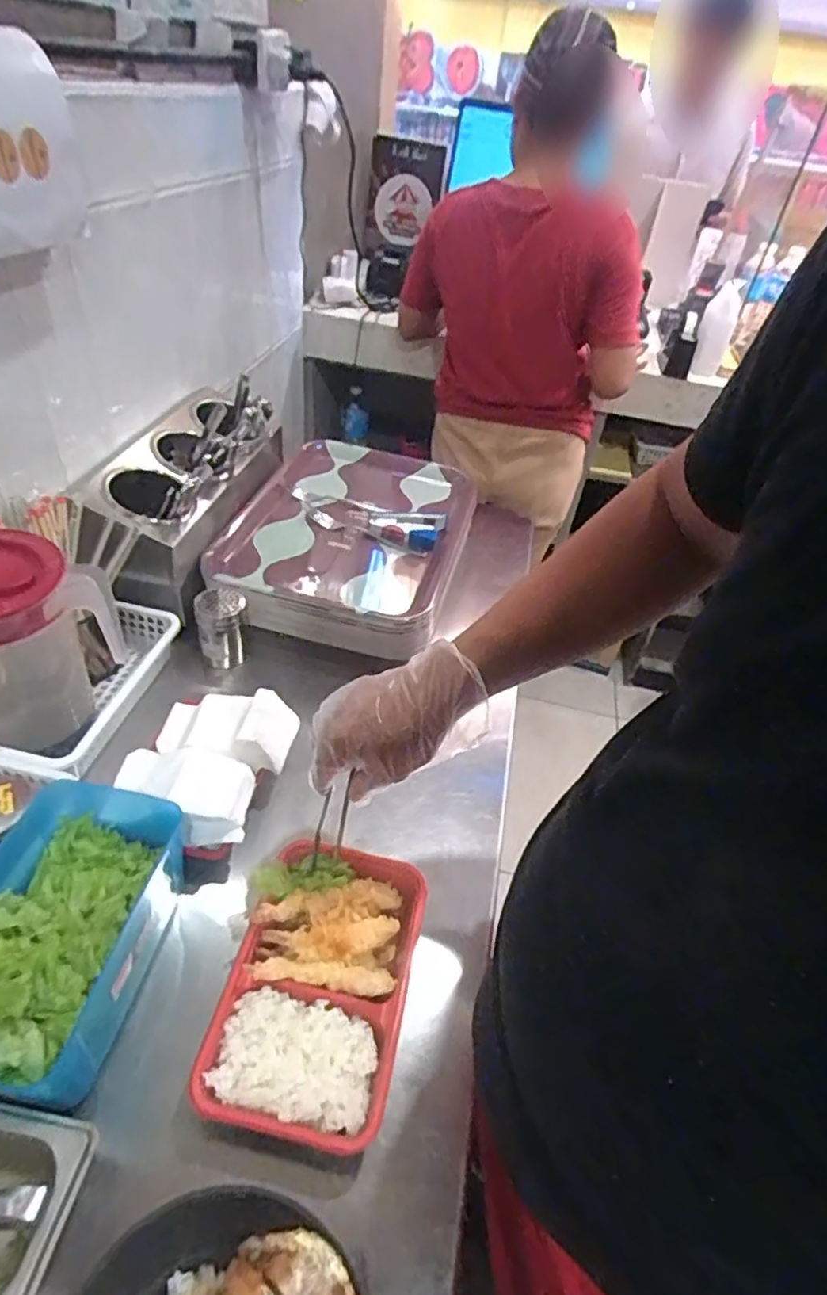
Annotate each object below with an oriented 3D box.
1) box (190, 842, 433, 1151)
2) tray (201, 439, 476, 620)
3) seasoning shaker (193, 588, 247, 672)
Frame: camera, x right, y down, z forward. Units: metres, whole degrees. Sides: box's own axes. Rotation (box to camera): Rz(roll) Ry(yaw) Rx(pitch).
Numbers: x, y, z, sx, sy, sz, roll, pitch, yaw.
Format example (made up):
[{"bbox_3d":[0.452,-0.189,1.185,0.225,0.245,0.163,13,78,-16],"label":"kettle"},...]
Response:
[{"bbox_3d":[-0.077,0.274,0.525,0.143,0.057,0.217,11,42,3],"label":"box"},{"bbox_3d":[-0.077,-0.192,0.963,0.310,0.048,0.478,14,42,6],"label":"tray"},{"bbox_3d":[-0.245,-0.021,0.813,0.062,0.099,0.060,-11,45,-20],"label":"seasoning shaker"}]

